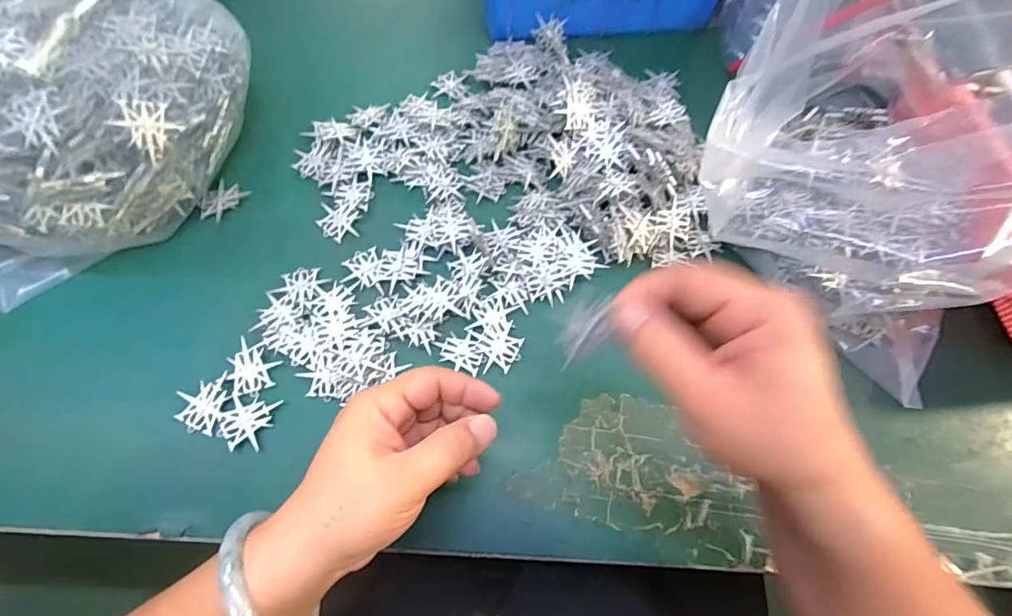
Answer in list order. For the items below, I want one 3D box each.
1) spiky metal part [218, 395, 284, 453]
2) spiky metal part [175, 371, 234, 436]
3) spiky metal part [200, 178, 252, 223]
[{"bbox_3d":[-0.169,0.076,0.312,0.032,0.004,0.035,8,67,-1],"label":"spiky metal part"},{"bbox_3d":[-0.198,0.065,0.313,0.035,0.004,0.035,-19,70,-12],"label":"spiky metal part"},{"bbox_3d":[-0.224,-0.084,0.378,0.026,0.004,0.036,23,68,6],"label":"spiky metal part"}]

